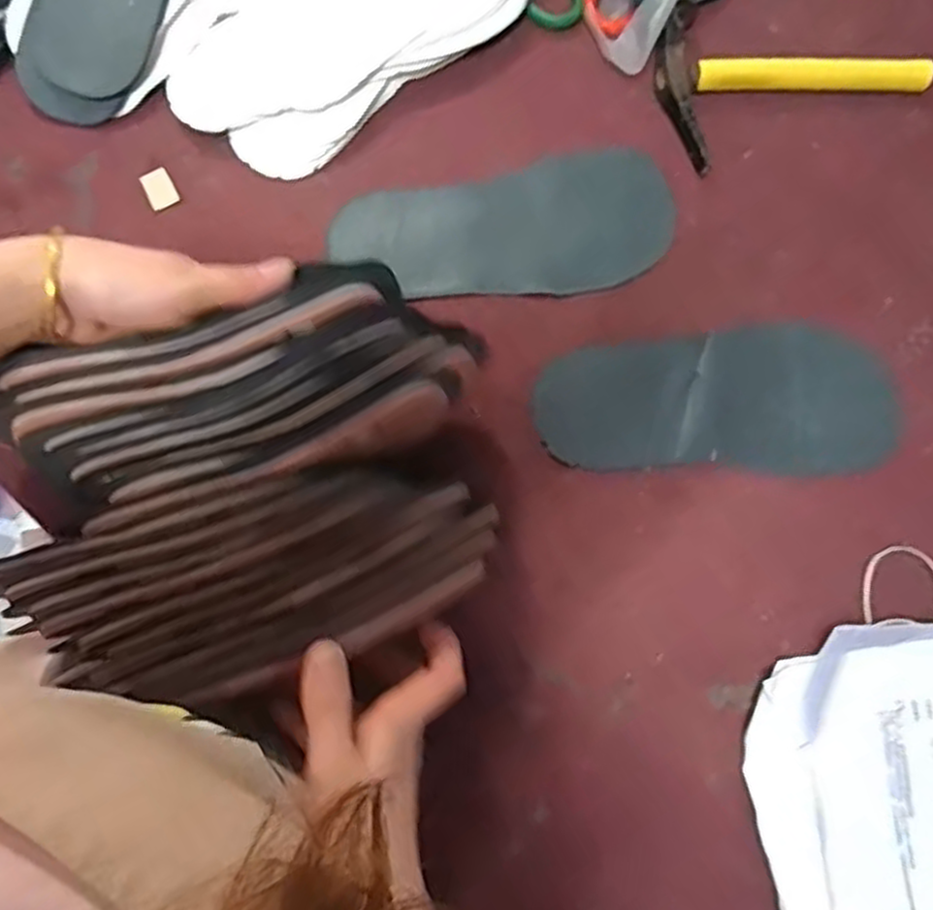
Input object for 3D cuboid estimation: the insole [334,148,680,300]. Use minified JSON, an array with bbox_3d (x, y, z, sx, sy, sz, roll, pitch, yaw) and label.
[{"bbox_3d":[0.028,-0.153,0.515,0.233,0.005,0.098,-12,79,-3],"label":"insole"}]

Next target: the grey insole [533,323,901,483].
[{"bbox_3d":[0.167,-0.038,0.494,0.233,0.004,0.102,2,78,0],"label":"grey insole"}]

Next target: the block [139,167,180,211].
[{"bbox_3d":[-0.221,-0.191,0.534,0.021,0.008,0.028,-26,80,-5],"label":"block"}]

